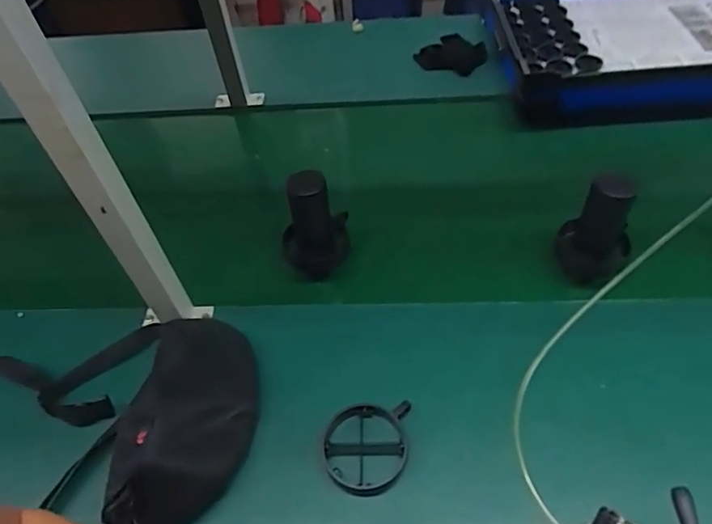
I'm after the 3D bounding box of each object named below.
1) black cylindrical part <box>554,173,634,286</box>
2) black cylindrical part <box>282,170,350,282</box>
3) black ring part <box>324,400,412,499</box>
[{"bbox_3d":[0.324,-0.039,0.722,0.090,0.139,0.073,21,56,21],"label":"black cylindrical part"},{"bbox_3d":[-0.062,-0.060,0.781,0.094,0.179,0.084,-8,51,-1],"label":"black cylindrical part"},{"bbox_3d":[0.012,0.223,0.637,0.101,0.032,0.108,0,51,6],"label":"black ring part"}]

